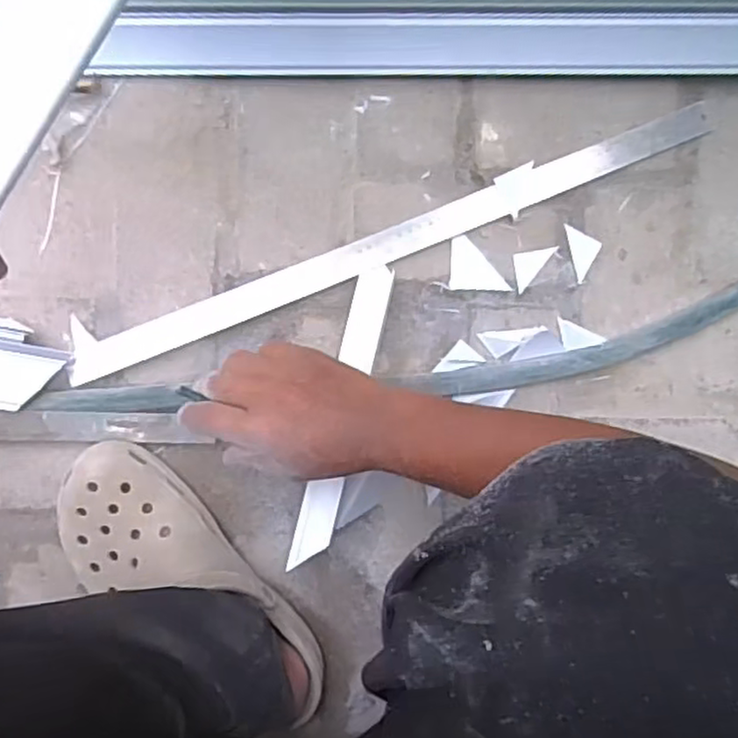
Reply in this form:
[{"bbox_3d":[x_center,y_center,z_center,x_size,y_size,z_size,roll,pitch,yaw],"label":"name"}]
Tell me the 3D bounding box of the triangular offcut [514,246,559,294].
[{"bbox_3d":[0.147,-0.098,0.644,0.026,0.004,0.051,41,96,5],"label":"triangular offcut"}]

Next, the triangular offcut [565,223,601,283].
[{"bbox_3d":[0.200,-0.110,0.644,0.027,0.004,0.052,-15,92,-3],"label":"triangular offcut"}]

